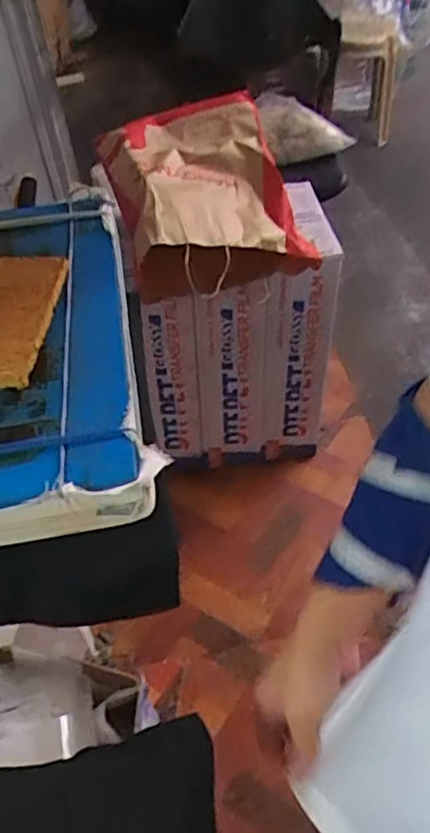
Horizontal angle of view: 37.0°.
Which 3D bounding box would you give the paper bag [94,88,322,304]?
[{"bbox_3d":[-0.011,-0.392,1.161,0.329,0.194,0.358,-13,48,-7],"label":"paper bag"}]

